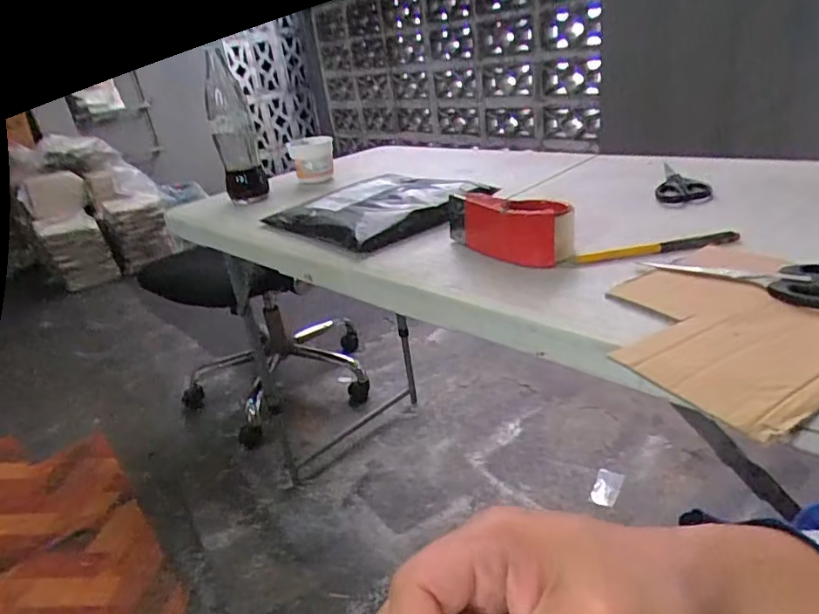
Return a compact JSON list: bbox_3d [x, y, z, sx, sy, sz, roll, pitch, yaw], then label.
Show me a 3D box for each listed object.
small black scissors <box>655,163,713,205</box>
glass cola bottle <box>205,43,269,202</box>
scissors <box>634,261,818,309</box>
[{"bbox_3d":[0.385,-0.177,0.783,0.065,0.014,0.178,3,28,23],"label":"small black scissors"},{"bbox_3d":[-0.327,-0.332,1.023,0.074,0.258,0.068,-13,26,-13],"label":"glass cola bottle"},{"bbox_3d":[0.299,-0.032,0.489,0.065,0.016,0.175,-22,29,-26],"label":"scissors"}]

